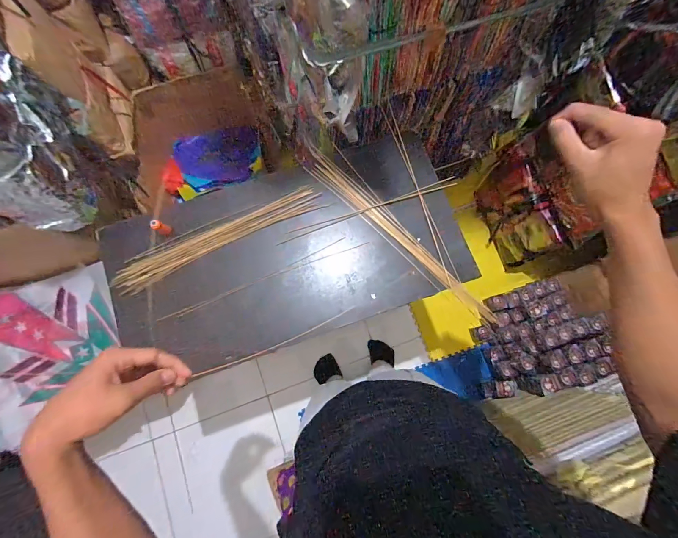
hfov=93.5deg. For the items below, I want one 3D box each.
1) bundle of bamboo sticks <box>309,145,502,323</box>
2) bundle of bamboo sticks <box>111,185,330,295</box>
[{"bbox_3d":[0.135,-0.087,0.735,0.565,0.016,0.053,42,81,8],"label":"bundle of bamboo sticks"},{"bbox_3d":[-0.276,-0.080,0.729,0.484,0.036,0.085,-26,79,-5],"label":"bundle of bamboo sticks"}]

